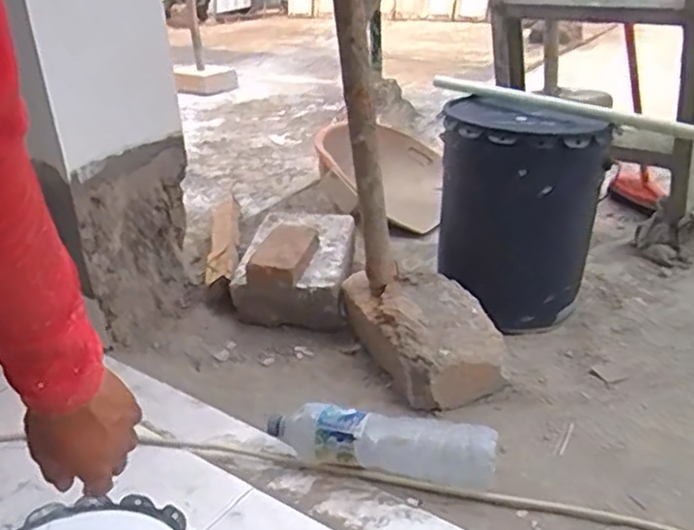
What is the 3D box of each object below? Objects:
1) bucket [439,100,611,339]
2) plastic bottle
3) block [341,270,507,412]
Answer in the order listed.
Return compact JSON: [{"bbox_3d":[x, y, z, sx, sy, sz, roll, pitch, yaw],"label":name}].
[{"bbox_3d":[0.307,-0.091,1.232,0.259,0.377,0.259,1,26,9],"label":"bucket"},{"bbox_3d":[0.042,0.245,0.922,0.319,0.076,0.080,3,26,13],"label":"plastic bottle"},{"bbox_3d":[0.127,0.106,1.124,0.177,0.131,0.298,-12,27,-18],"label":"block"}]

